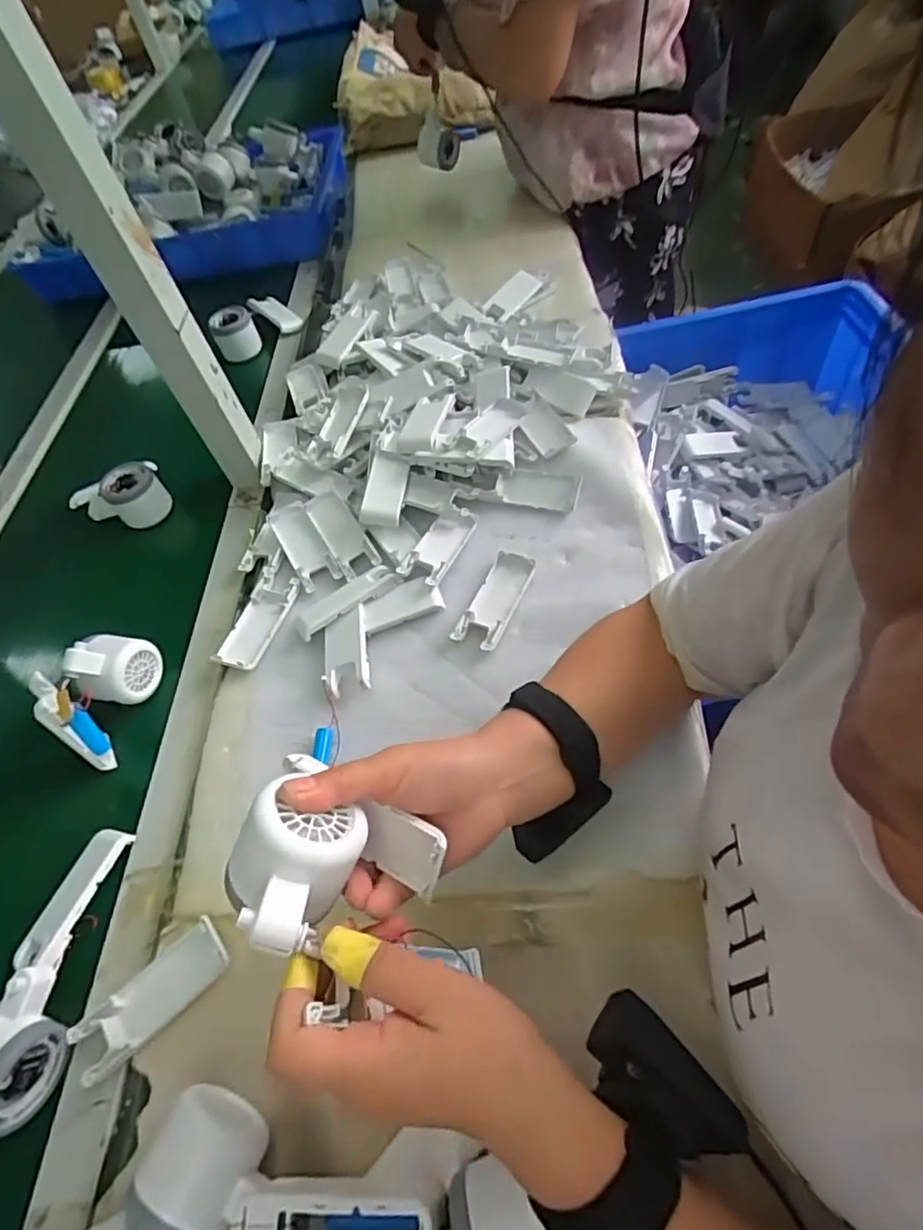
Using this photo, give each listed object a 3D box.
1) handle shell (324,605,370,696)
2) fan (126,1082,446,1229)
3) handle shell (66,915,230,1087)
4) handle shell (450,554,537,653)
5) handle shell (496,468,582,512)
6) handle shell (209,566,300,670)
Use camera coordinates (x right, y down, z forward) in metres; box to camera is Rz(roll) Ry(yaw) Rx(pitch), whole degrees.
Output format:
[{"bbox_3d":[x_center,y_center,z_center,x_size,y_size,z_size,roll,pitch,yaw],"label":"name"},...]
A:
[{"bbox_3d":[-0.103,0.030,0.545,0.039,0.017,0.079,-11,55,3],"label":"handle shell"},{"bbox_3d":[-0.096,0.320,0.331,0.165,0.050,0.061,11,60,15],"label":"fan"},{"bbox_3d":[-0.211,0.262,0.415,0.106,0.017,0.042,-41,58,-17],"label":"handle shell"},{"bbox_3d":[0.032,-0.012,0.563,0.041,0.022,0.105,18,61,22],"label":"handle shell"},{"bbox_3d":[0.079,-0.133,0.623,0.083,0.012,0.039,10,58,17],"label":"handle shell"},{"bbox_3d":[-0.194,0.005,0.580,0.043,0.014,0.109,13,59,18],"label":"handle shell"}]

